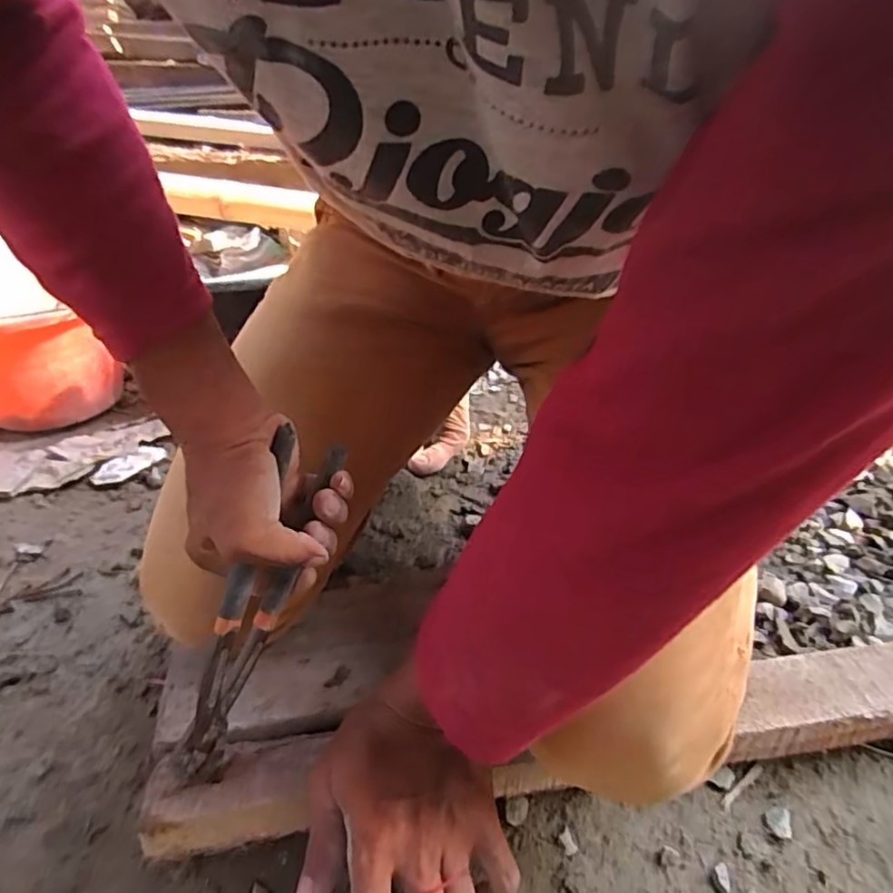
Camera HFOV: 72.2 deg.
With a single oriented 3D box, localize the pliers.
[{"bbox_3d":[-0.120,0.098,0.389,0.017,0.220,0.064,16,-5,19],"label":"pliers"}]

